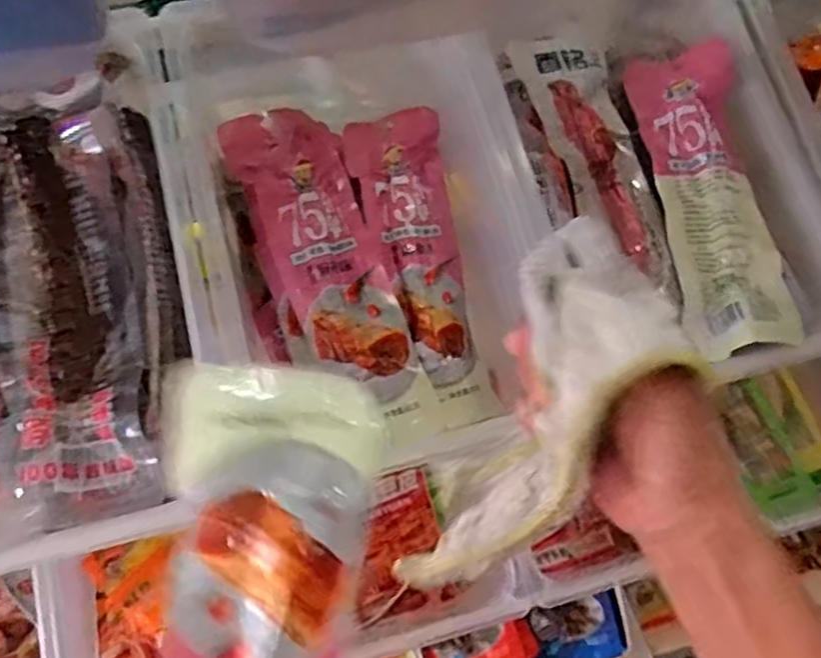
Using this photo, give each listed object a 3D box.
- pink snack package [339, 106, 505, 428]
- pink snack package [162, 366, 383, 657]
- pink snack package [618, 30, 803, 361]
[{"bbox_3d":[0.011,-0.048,0.521,0.068,0.020,0.235,-13,79,-13],"label":"pink snack package"},{"bbox_3d":[-0.061,0.123,0.267,0.076,0.023,0.214,8,85,-22],"label":"pink snack package"},{"bbox_3d":[0.211,-0.100,0.503,0.074,0.029,0.243,-3,68,-6],"label":"pink snack package"}]

